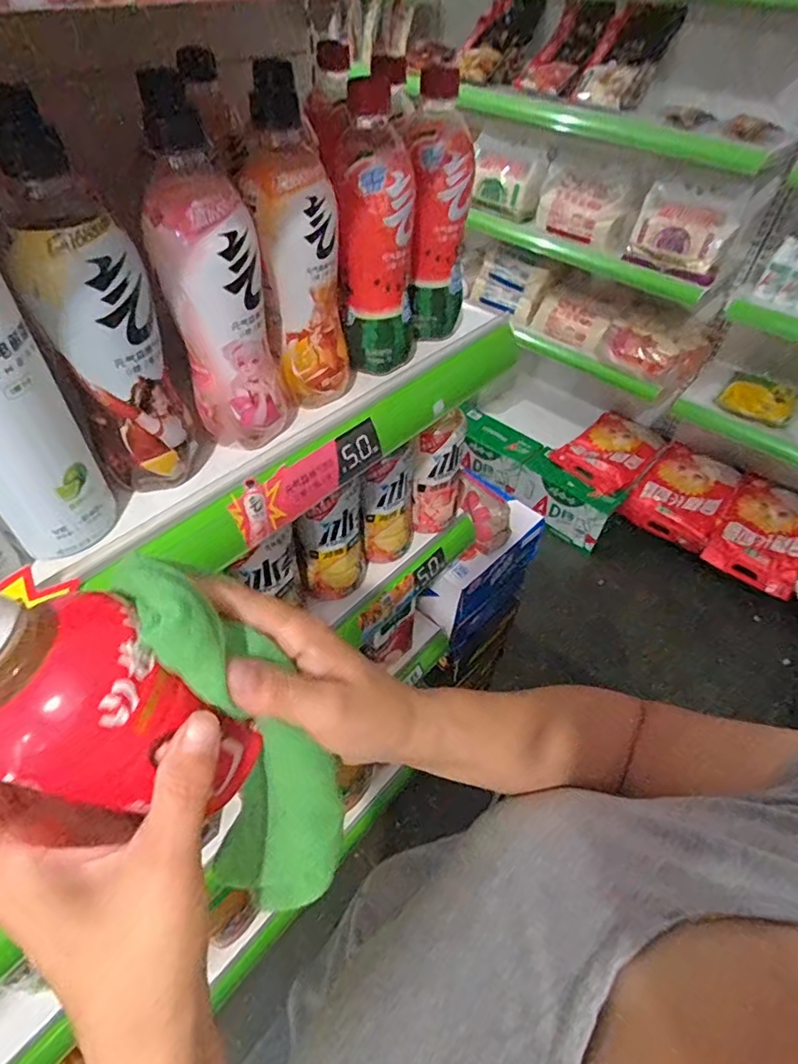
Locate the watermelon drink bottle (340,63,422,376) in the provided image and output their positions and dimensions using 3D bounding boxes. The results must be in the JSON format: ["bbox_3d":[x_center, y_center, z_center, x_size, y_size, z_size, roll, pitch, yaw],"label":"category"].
[{"bbox_3d":[-0.015,-0.232,0.452,0.062,0.176,0.079,5,48,1],"label":"watermelon drink bottle"}]

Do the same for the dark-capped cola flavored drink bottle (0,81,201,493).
[{"bbox_3d":[-0.173,-0.123,0.326,0.062,0.211,0.058,-14,51,-16],"label":"dark-capped cola flavored drink bottle"}]

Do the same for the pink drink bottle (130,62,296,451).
[{"bbox_3d":[-0.118,-0.150,0.369,0.066,0.186,0.064,5,48,1],"label":"pink drink bottle"}]

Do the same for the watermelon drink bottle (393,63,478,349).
[{"bbox_3d":[0.031,-0.278,0.486,0.066,0.186,0.068,-3,49,-6],"label":"watermelon drink bottle"}]

